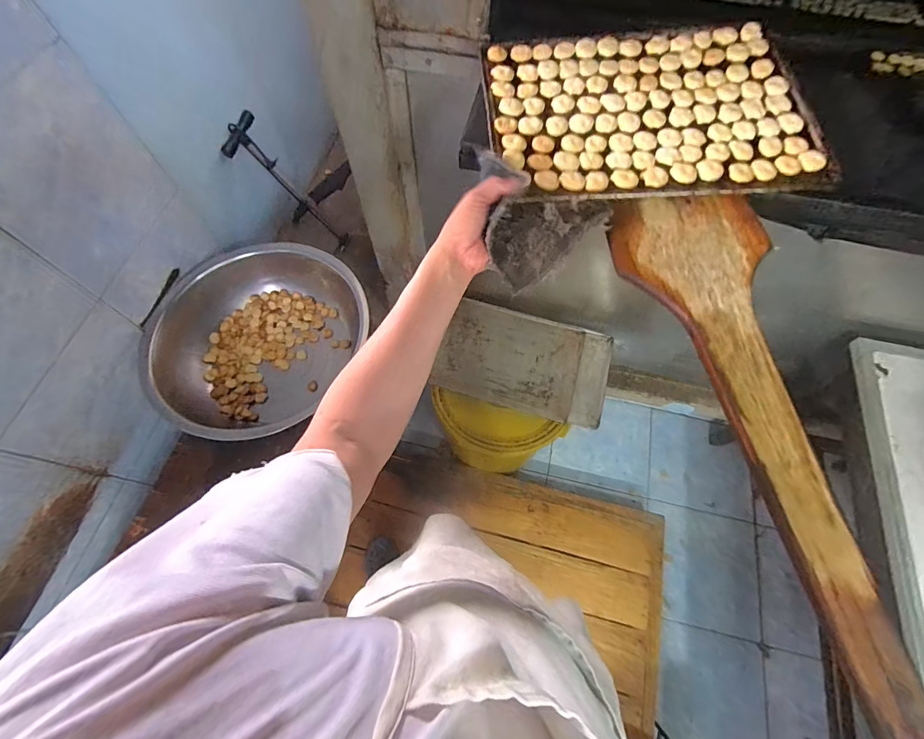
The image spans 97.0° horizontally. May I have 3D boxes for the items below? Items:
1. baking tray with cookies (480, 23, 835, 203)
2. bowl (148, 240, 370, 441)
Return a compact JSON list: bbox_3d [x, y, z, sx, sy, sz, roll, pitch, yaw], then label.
[{"bbox_3d":[0.265,-0.379,0.587,0.441,0.024,0.327,-4,66,-2],"label":"baking tray with cookies"},{"bbox_3d":[-0.624,-0.098,1.338,0.635,0.194,0.638,3,66,1],"label":"bowl"}]

